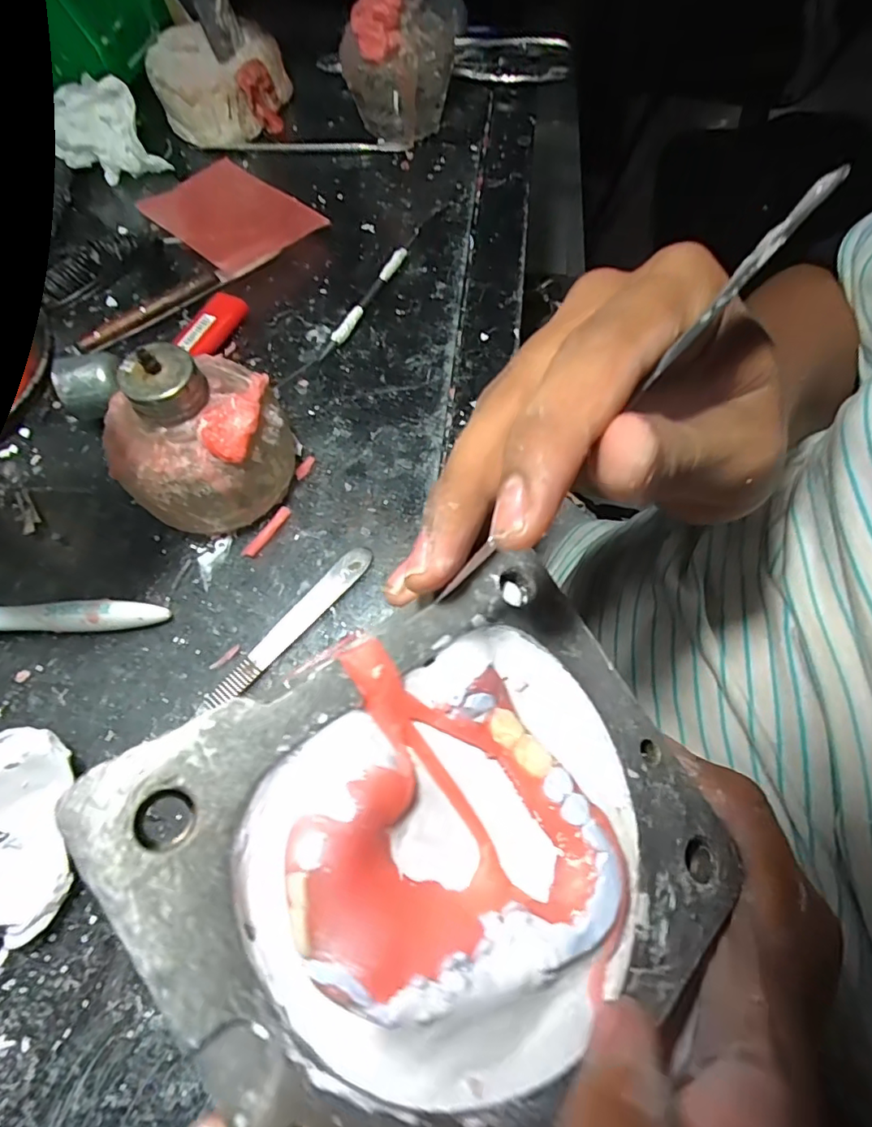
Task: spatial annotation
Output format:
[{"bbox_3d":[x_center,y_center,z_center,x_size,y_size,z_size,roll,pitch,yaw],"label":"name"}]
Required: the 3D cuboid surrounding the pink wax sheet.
[{"bbox_3d":[-0.136,-0.231,0.350,0.075,0.006,0.126,-41,65,-17],"label":"pink wax sheet"}]

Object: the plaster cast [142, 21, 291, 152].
[{"bbox_3d":[-0.157,-0.348,0.383,0.088,0.050,0.074,6,66,3],"label":"plaster cast"}]

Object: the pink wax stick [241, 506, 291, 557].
[{"bbox_3d":[-0.079,-0.015,0.250,0.006,0.004,0.030,27,69,12],"label":"pink wax stick"}]

